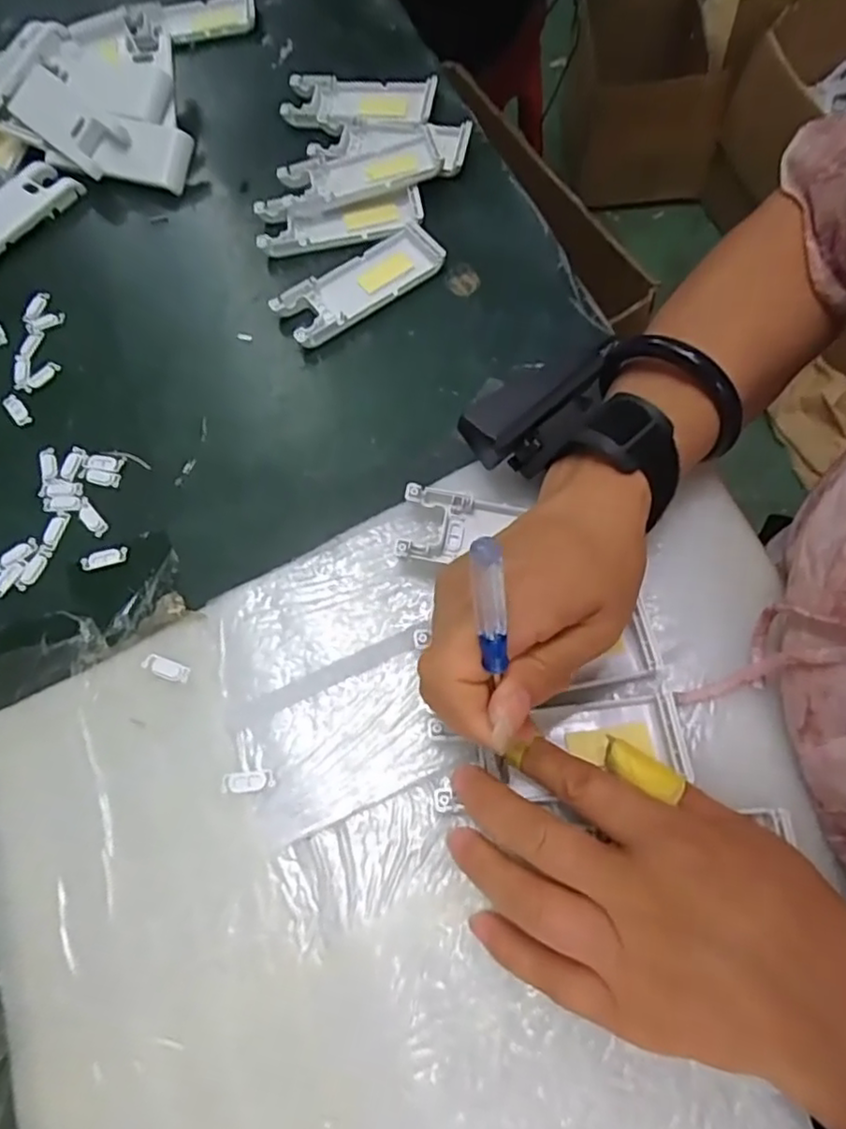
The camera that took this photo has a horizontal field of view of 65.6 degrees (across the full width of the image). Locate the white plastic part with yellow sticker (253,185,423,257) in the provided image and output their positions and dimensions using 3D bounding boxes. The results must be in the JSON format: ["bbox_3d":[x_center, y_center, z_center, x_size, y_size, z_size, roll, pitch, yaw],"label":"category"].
[{"bbox_3d":[-0.054,-0.223,0.420,0.105,0.008,0.034,-6,67,1],"label":"white plastic part with yellow sticker"}]

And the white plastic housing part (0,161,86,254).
[{"bbox_3d":[-0.281,-0.231,0.438,0.046,0.011,0.101,36,73,16],"label":"white plastic housing part"}]

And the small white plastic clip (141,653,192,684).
[{"bbox_3d":[-0.122,0.049,0.309,0.024,0.004,0.009,19,69,11],"label":"small white plastic clip"}]

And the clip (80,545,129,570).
[{"bbox_3d":[-0.168,-0.003,0.345,0.025,0.004,0.010,-13,67,-2],"label":"clip"}]

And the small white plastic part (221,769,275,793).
[{"bbox_3d":[-0.077,0.094,0.286,0.023,0.004,0.009,-8,67,0],"label":"small white plastic part"}]

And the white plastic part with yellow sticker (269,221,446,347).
[{"bbox_3d":[-0.039,-0.172,0.401,0.103,0.012,0.043,-35,70,-11],"label":"white plastic part with yellow sticker"}]

